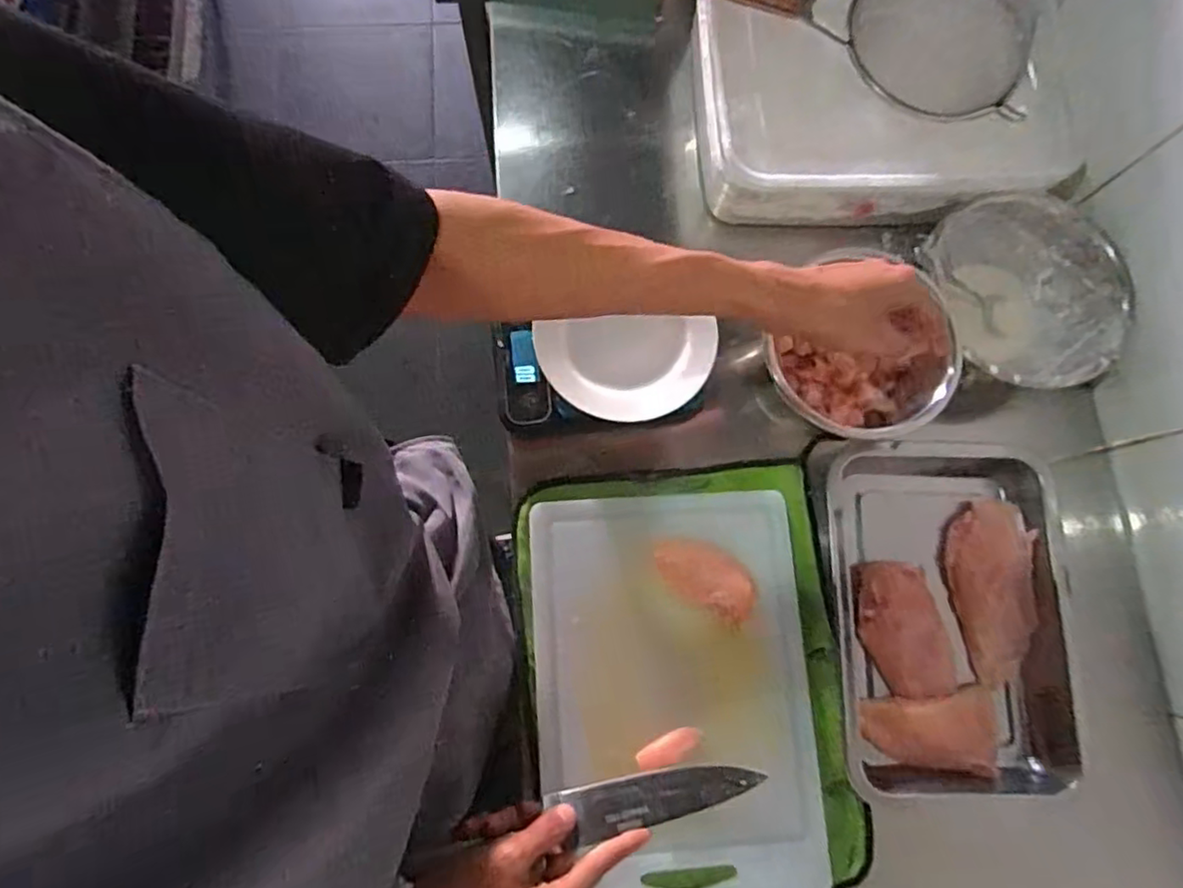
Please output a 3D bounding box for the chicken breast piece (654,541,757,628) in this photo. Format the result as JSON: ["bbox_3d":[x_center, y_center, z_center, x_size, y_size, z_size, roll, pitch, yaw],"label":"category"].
[{"bbox_3d":[0.105,0.119,0.581,0.097,0.014,0.053,30,79,5],"label":"chicken breast piece"}]

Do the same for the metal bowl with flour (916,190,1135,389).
[{"bbox_3d":[0.404,-0.138,0.632,0.179,0.082,0.188,-9,79,-4],"label":"metal bowl with flour"}]

